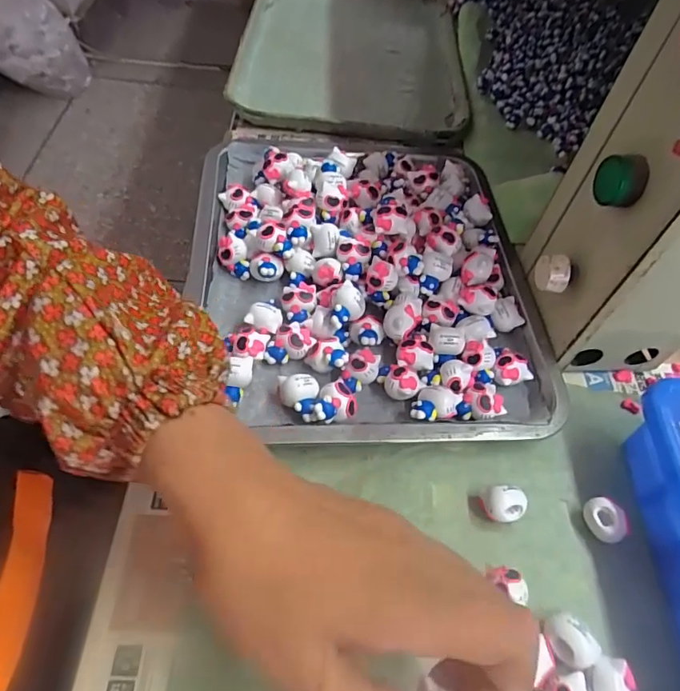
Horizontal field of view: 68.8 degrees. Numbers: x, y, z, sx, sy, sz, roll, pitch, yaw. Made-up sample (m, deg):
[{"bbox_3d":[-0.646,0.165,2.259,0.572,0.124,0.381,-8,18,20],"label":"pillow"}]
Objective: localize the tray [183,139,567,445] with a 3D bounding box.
[{"bbox_3d":[0.015,-0.069,0.381,0.260,0.035,0.297,-1,56,-6],"label":"tray"}]

